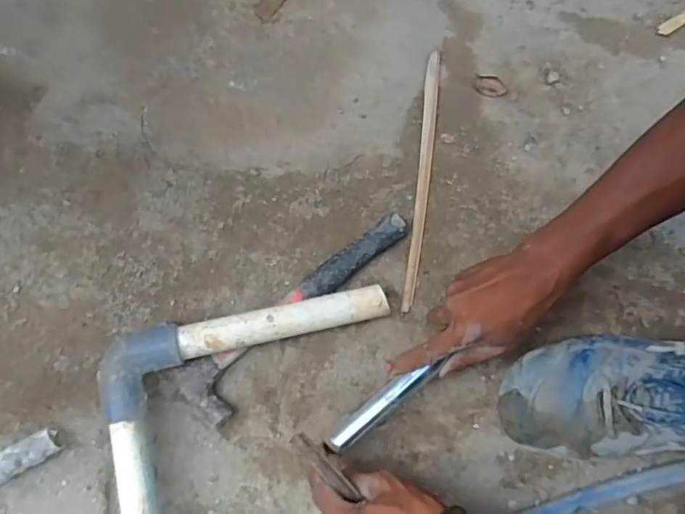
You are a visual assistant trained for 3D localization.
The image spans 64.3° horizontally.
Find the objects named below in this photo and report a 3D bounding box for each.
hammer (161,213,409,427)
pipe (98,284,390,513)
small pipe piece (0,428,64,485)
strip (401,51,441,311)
[{"bbox_3d":[-0.043,0.064,0.557,0.293,0.028,0.075,-34,78,-7],"label":"hammer"},{"bbox_3d":[-0.122,0.113,0.529,0.164,0.066,0.325,41,80,10],"label":"pipe"},{"bbox_3d":[-0.325,0.202,0.530,0.103,0.030,0.027,-28,78,-6],"label":"small pipe piece"},{"bbox_3d":[0.089,-0.090,0.599,0.016,0.013,0.299,7,77,3],"label":"strip"}]

